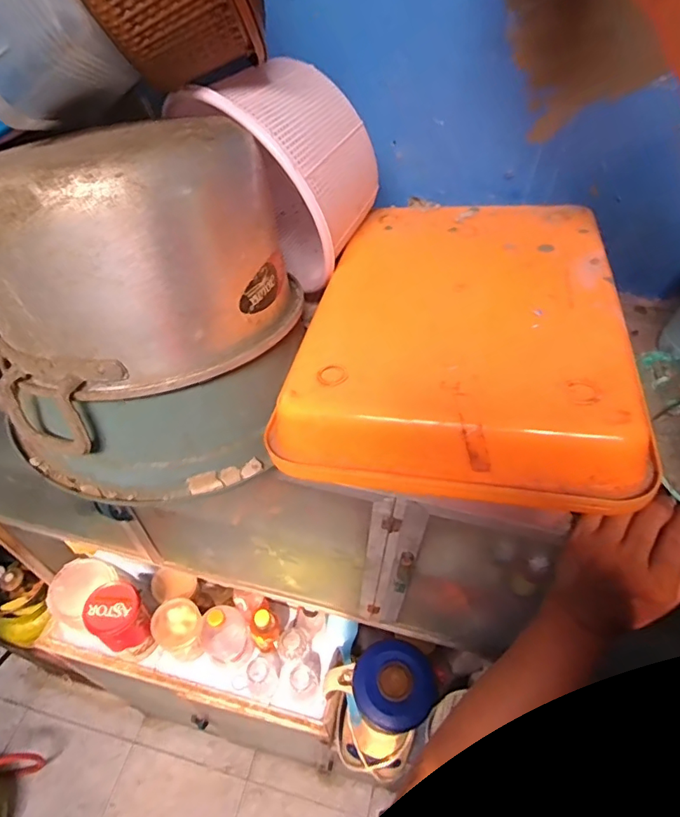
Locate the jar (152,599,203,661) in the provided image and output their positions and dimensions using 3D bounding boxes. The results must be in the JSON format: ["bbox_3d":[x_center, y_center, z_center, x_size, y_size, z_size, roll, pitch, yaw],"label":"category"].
[{"bbox_3d":[-0.328,0.465,1.028,0.089,0.133,0.092,1,50,-1],"label":"jar"}]

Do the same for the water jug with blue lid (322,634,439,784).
[{"bbox_3d":[0.079,0.581,0.948,0.171,0.333,0.165,-21,54,-18],"label":"water jug with blue lid"}]

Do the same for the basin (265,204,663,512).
[{"bbox_3d":[0.095,-0.082,0.411,0.244,0.068,0.324,6,51,4],"label":"basin"}]

